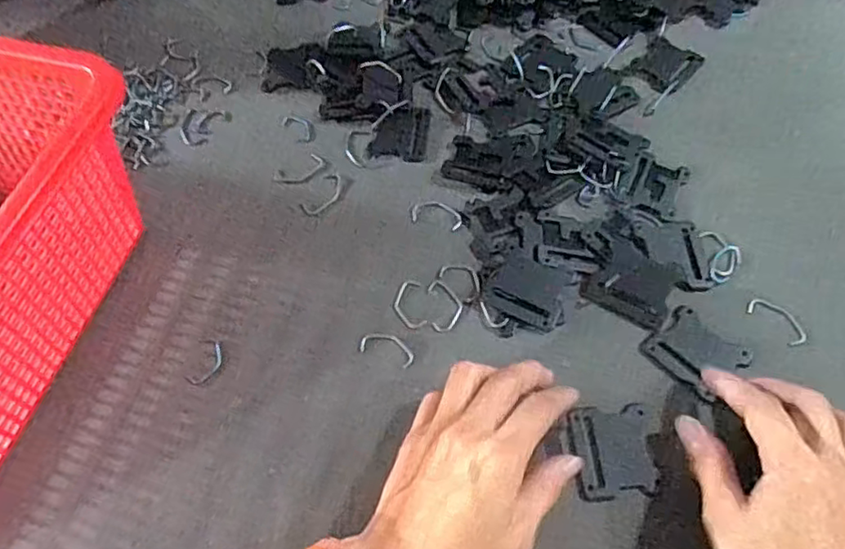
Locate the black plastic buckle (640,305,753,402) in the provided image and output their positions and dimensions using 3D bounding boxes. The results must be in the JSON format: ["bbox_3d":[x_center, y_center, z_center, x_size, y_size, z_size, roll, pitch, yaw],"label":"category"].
[{"bbox_3d":[0.164,0.046,0.382,0.044,0.004,0.050,-40,65,-20],"label":"black plastic buckle"}]

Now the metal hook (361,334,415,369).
[{"bbox_3d":[-0.021,0.045,0.392,0.034,0.004,0.017,18,61,13],"label":"metal hook"}]

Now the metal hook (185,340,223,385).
[{"bbox_3d":[-0.132,0.054,0.389,0.017,0.004,0.029,9,59,8],"label":"metal hook"}]

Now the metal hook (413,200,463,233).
[{"bbox_3d":[0.010,-0.042,0.437,0.036,0.004,0.021,17,60,12],"label":"metal hook"}]

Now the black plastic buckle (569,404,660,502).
[{"bbox_3d":[0.106,0.098,0.353,0.043,0.004,0.050,-5,58,-1],"label":"black plastic buckle"}]

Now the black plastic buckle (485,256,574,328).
[{"bbox_3d":[0.068,0.009,0.403,0.044,0.006,0.041,25,63,17],"label":"black plastic buckle"}]

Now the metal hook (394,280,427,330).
[{"bbox_3d":[-0.009,0.019,0.405,0.018,0.004,0.034,-9,58,-3],"label":"metal hook"}]

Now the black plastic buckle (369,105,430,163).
[{"bbox_3d":[-0.016,-0.108,0.479,0.041,0.006,0.049,5,59,6],"label":"black plastic buckle"}]

